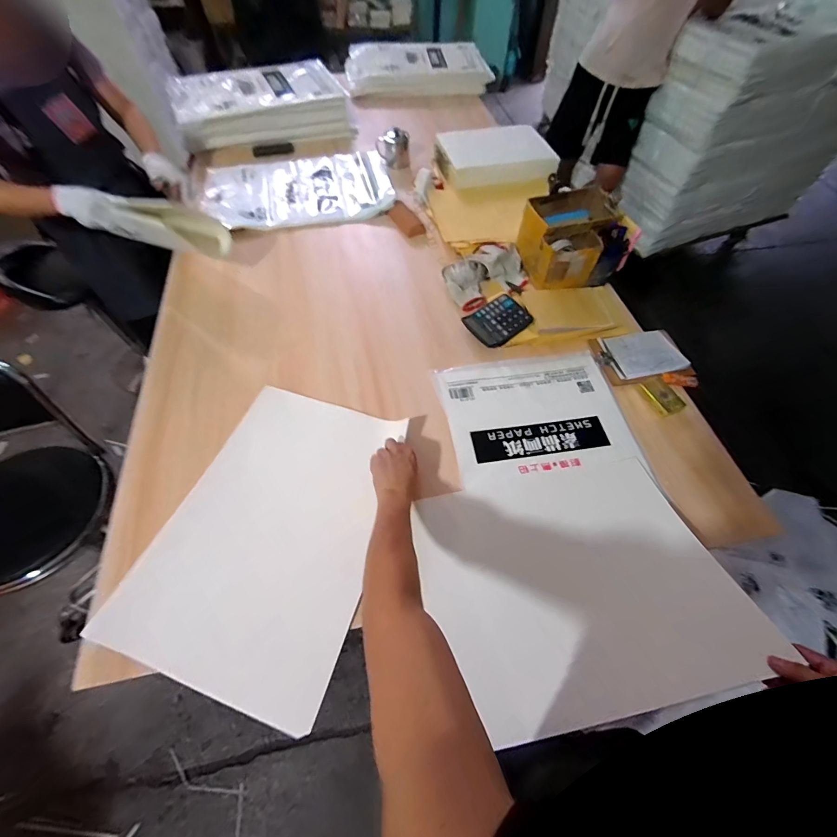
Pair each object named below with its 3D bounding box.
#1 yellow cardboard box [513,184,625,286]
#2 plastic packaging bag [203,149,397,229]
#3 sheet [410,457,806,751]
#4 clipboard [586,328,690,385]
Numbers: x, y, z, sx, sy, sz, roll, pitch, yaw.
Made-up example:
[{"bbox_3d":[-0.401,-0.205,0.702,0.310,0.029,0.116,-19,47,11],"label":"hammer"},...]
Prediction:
[{"bbox_3d":[0.414,-0.484,1.013,0.228,0.140,0.236,-11,61,-7],"label":"yellow cardboard box"},{"bbox_3d":[-0.404,-0.785,1.247,0.619,0.040,0.413,-11,61,-7],"label":"plastic packaging bag"},{"bbox_3d":[0.248,0.266,0.618,0.451,0.105,0.366,-10,61,-6],"label":"sheet"},{"bbox_3d":[0.530,-0.149,0.894,0.211,0.020,0.138,-6,60,-4],"label":"clipboard"}]

